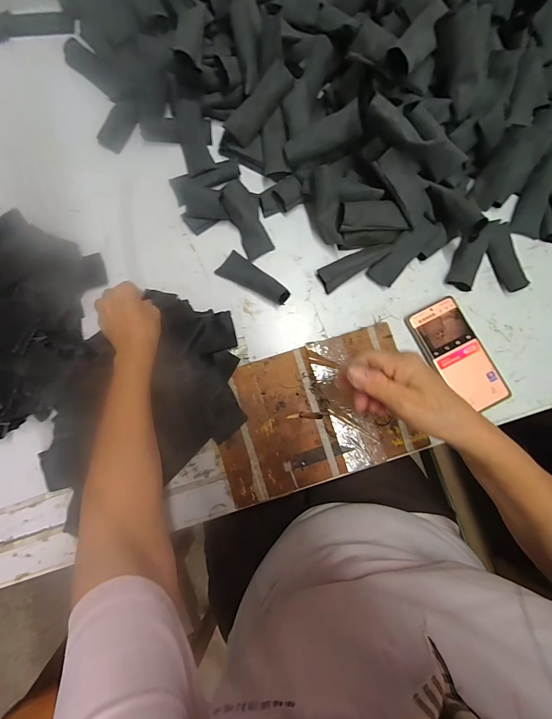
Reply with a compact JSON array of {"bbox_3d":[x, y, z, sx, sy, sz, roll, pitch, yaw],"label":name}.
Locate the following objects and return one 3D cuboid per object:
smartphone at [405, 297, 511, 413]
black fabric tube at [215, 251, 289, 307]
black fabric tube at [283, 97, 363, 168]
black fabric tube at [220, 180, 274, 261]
[{"bbox_3d":[0.251,-0.006,0.445,0.077,0.011,0.158,-26,82,-3],"label":"smartphone"},{"bbox_3d":[-0.030,-0.117,0.455,0.107,0.028,0.039,31,83,5],"label":"black fabric tube"},{"bbox_3d":[0.064,-0.299,0.441,0.106,0.035,0.032,-20,81,18],"label":"black fabric tube"},{"bbox_3d":[-0.040,-0.200,0.462,0.047,0.027,0.102,-26,106,-3],"label":"black fabric tube"}]

